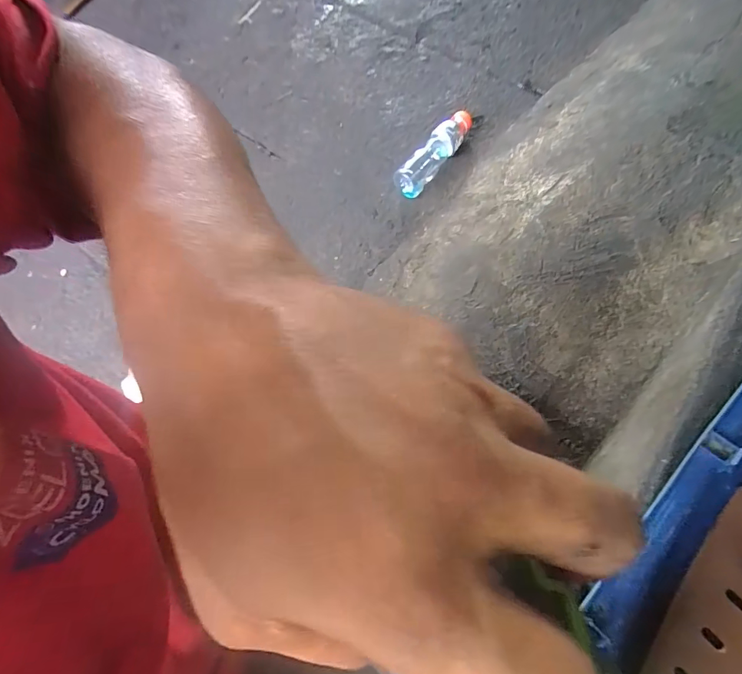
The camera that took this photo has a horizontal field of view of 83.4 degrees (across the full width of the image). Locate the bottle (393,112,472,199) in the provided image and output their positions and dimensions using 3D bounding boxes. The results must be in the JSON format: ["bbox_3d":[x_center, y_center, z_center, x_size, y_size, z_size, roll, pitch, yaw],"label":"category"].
[{"bbox_3d":[0.125,-0.358,0.804,0.055,0.051,0.203,42,90,18],"label":"bottle"}]

